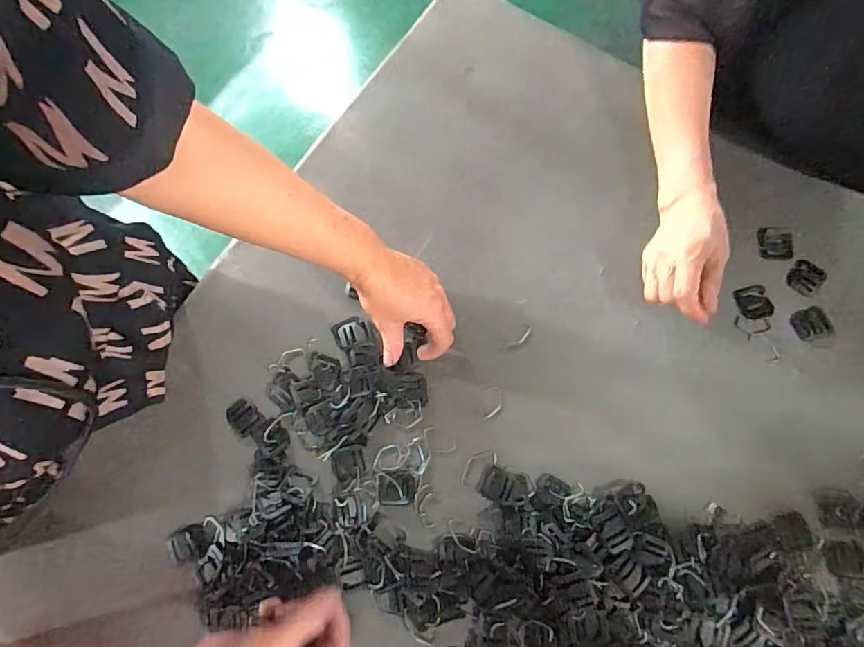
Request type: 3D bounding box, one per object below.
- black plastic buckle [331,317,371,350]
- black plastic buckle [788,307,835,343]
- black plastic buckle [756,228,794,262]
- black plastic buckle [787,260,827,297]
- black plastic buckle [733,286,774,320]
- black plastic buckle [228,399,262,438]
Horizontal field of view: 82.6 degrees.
[{"bbox_3d":[-0.084,0.010,0.510,0.038,0.004,0.031,-18,75,-3],"label":"black plastic buckle"},{"bbox_3d":[0.389,0.001,0.504,0.038,0.004,0.032,-18,75,-3],"label":"black plastic buckle"},{"bbox_3d":[0.368,-0.085,0.526,0.037,0.007,0.034,0,75,2],"label":"black plastic buckle"},{"bbox_3d":[0.394,-0.048,0.520,0.032,0.004,0.040,43,81,12],"label":"black plastic buckle"},{"bbox_3d":[0.336,-0.021,0.513,0.035,0.004,0.035,-1,75,2],"label":"black plastic buckle"},{"bbox_3d":[-0.189,0.095,0.494,0.028,0.004,0.035,-40,77,-8],"label":"black plastic buckle"}]

